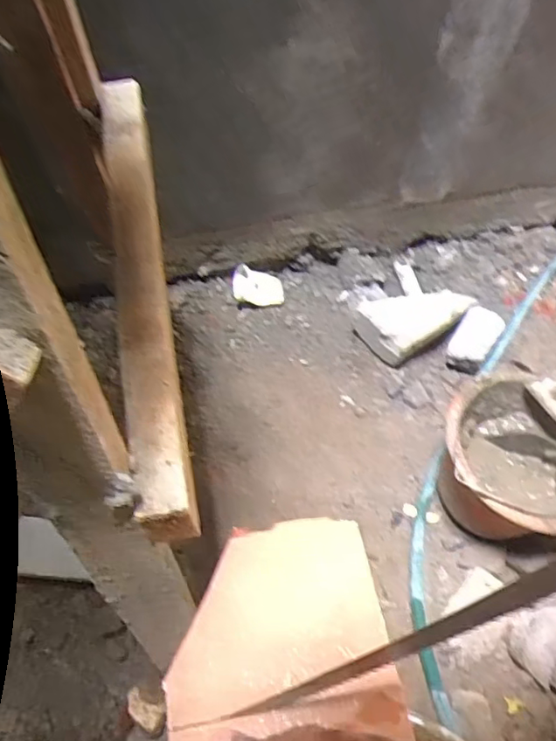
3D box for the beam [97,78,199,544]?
[{"bbox_3d":[-0.132,-0.106,0.549,0.047,0.050,0.525,-7,58,-11],"label":"beam"}]

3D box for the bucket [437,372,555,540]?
[{"bbox_3d":[0.325,0.151,0.866,0.208,0.199,0.222,-15,60,-16],"label":"bucket"}]

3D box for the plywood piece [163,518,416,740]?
[{"bbox_3d":[0.002,0.223,0.450,0.173,0.010,0.212,-7,48,-6],"label":"plywood piece"}]

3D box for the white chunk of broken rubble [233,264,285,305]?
[{"bbox_3d":[-0.038,-0.162,1.124,0.099,0.042,0.067,3,56,-5],"label":"white chunk of broken rubble"}]

